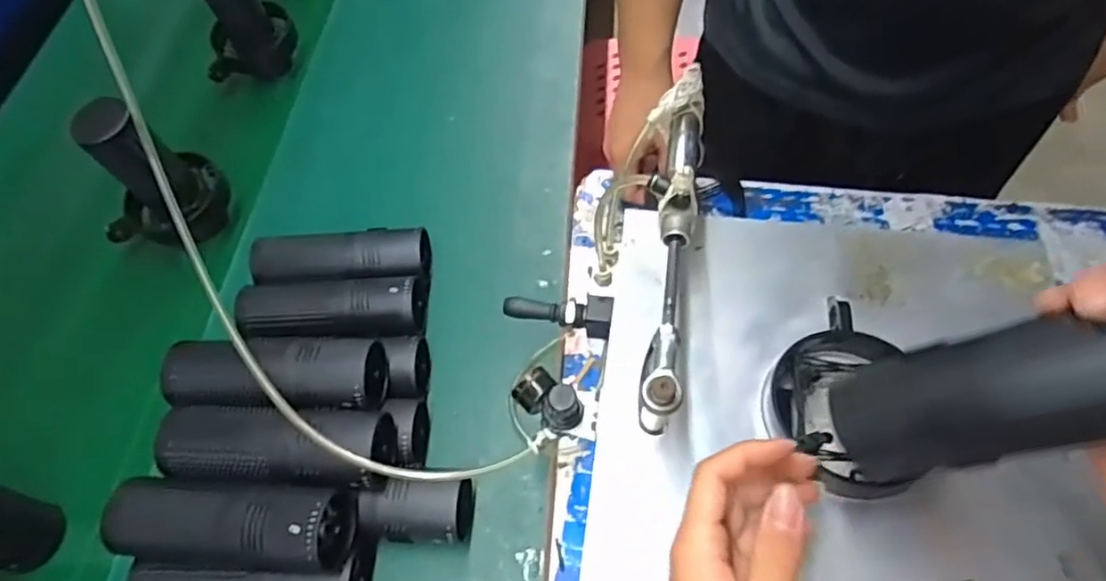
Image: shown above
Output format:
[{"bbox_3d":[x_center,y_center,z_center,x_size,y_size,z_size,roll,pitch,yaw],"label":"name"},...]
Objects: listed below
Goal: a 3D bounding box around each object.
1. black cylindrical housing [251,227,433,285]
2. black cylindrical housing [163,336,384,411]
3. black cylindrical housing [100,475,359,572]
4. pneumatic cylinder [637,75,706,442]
[{"bbox_3d":[-0.204,-0.020,0.626,0.165,0.060,0.055,-2,59,2],"label":"black cylindrical housing"},{"bbox_3d":[-0.221,0.069,0.499,0.165,0.054,0.062,2,59,4],"label":"black cylindrical housing"},{"bbox_3d":[-0.222,0.163,0.440,0.151,0.051,0.057,2,59,4],"label":"black cylindrical housing"},{"bbox_3d":[0.074,-0.037,0.391,0.027,0.041,0.243,8,60,7],"label":"pneumatic cylinder"}]

